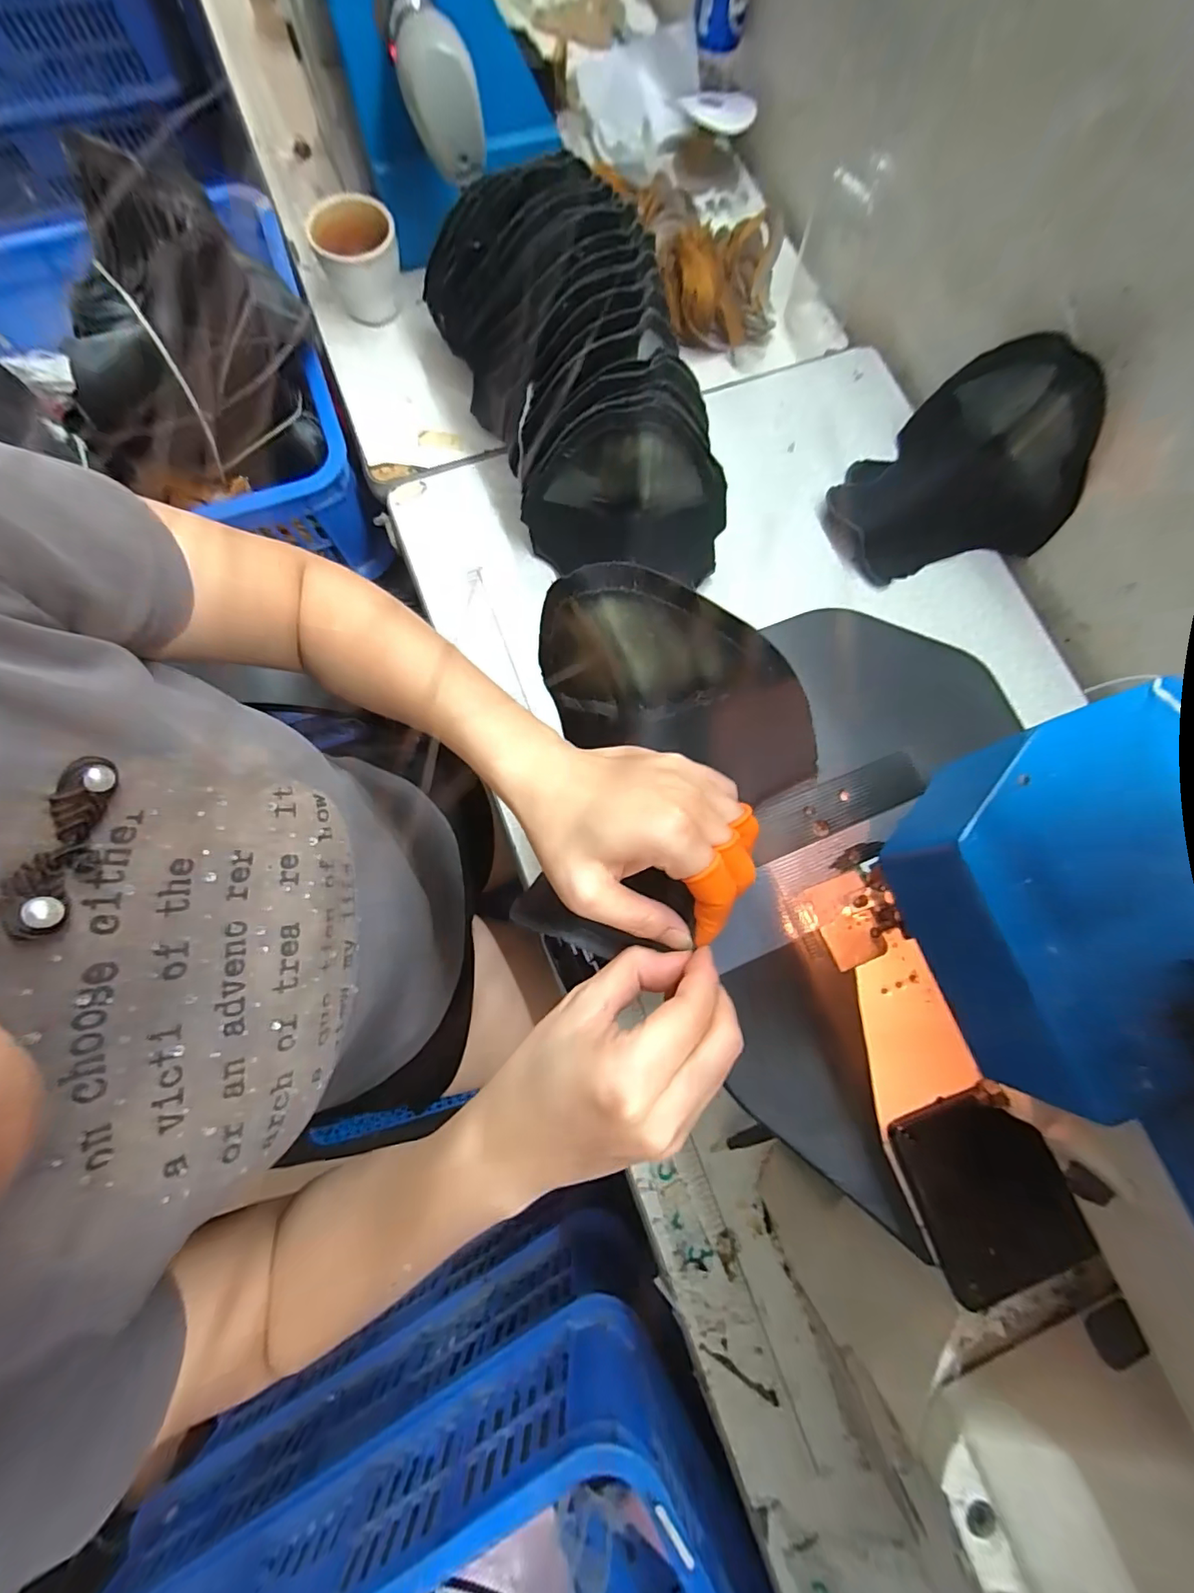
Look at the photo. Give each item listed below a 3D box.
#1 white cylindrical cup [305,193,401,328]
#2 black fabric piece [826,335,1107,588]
[{"bbox_3d":[-0.235,-0.531,0.527,0.079,0.077,0.080,-16,79,-4],"label":"white cylindrical cup"},{"bbox_3d":[0.307,-0.278,0.443,0.139,0.130,0.171,-31,80,-7],"label":"black fabric piece"}]

